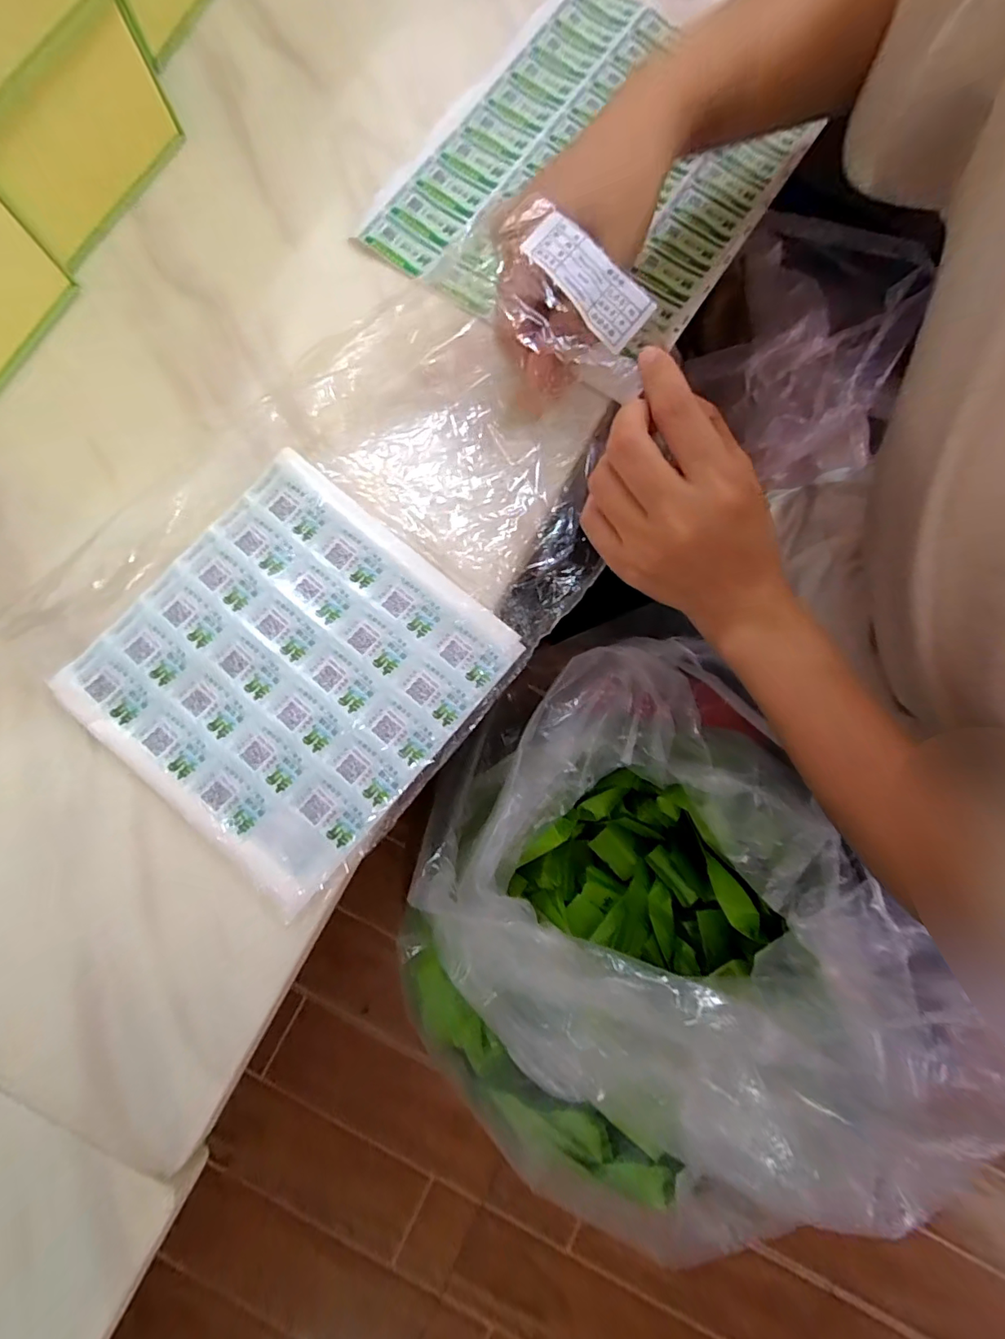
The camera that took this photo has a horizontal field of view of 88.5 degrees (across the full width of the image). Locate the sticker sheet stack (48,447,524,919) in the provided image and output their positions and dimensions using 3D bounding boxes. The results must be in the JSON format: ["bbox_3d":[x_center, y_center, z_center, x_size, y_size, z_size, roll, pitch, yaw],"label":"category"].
[{"bbox_3d":[-0.111,-0.001,0.268,0.168,0.008,0.172,41,82,6],"label":"sticker sheet stack"}]

